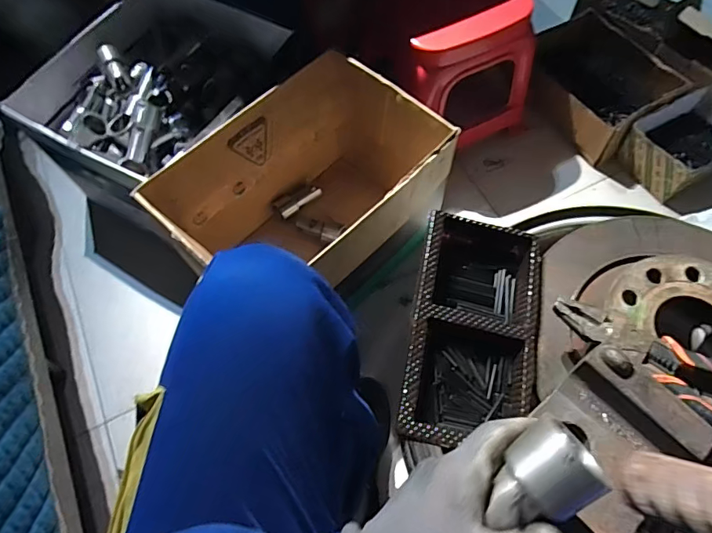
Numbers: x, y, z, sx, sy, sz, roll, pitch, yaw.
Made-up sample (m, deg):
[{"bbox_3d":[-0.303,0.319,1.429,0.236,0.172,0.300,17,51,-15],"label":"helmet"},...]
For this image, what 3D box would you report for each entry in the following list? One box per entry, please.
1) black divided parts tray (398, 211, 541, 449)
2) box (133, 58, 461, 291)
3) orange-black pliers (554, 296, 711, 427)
[{"bbox_3d":[0.117,0.059,0.452,0.128,0.051,0.227,8,65,7],"label":"black divided parts tray"},{"bbox_3d":[-0.070,-0.091,0.766,0.385,0.262,0.261,-41,69,-16],"label":"box"},{"bbox_3d":[0.269,0.091,0.388,0.216,0.023,0.057,33,70,17],"label":"orange-black pliers"}]

